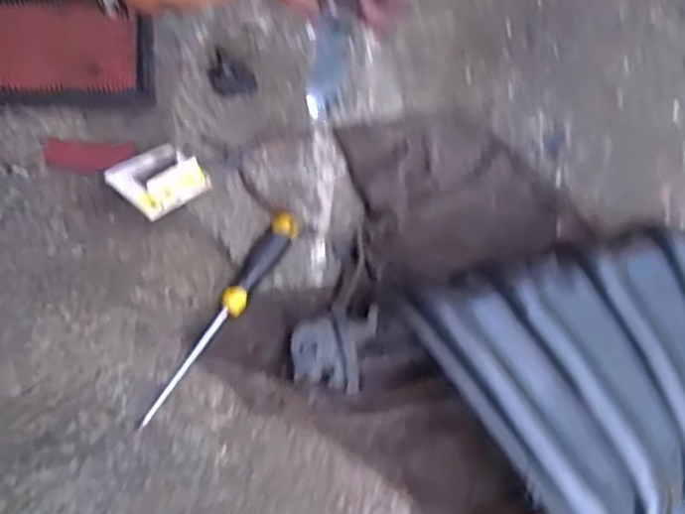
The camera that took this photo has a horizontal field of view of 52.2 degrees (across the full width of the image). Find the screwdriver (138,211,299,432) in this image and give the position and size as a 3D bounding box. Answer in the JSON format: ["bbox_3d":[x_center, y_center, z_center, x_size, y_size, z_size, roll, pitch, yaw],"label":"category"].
[{"bbox_3d":[-0.122,0.061,0.708,0.029,0.024,0.250,33,78,6],"label":"screwdriver"}]

